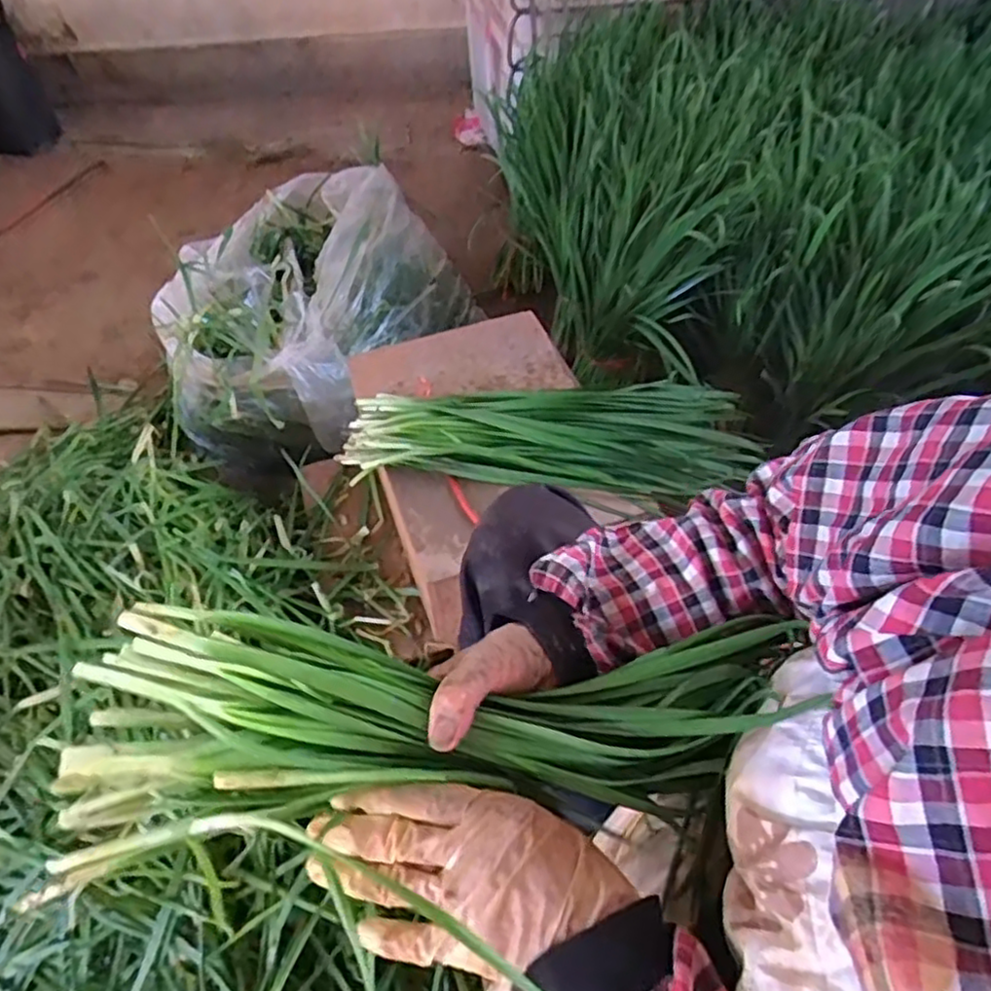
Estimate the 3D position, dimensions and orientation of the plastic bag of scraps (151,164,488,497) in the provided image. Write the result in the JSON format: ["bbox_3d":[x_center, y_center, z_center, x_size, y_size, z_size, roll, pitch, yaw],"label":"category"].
[{"bbox_3d":[-0.290,-0.299,1.134,0.369,0.250,0.575,20,55,15],"label":"plastic bag of scraps"}]

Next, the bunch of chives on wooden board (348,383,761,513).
[{"bbox_3d":[0.065,-0.080,0.793,0.457,0.060,0.164,3,53,3],"label":"bunch of chives on wooden board"}]

